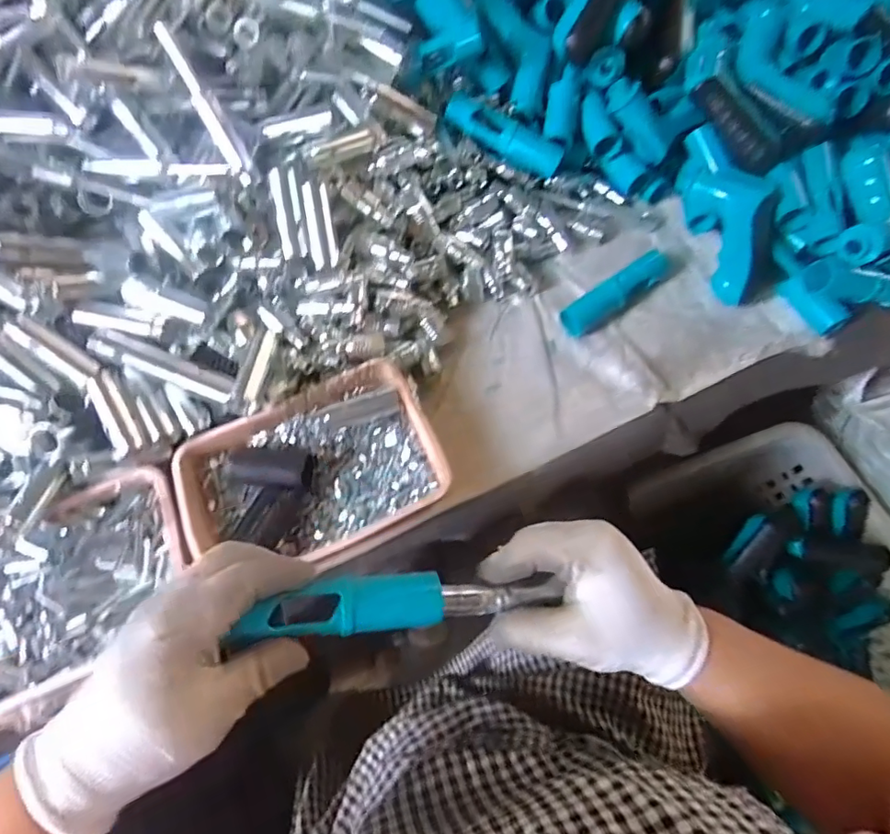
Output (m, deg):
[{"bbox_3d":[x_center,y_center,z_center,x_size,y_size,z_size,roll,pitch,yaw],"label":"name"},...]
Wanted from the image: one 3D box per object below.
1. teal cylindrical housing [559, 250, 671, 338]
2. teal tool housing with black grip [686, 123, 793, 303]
[{"bbox_3d":[0.171,-0.124,0.520,0.137,0.026,0.031,-37,70,-13],"label":"teal cylindrical housing"},{"bbox_3d":[0.280,-0.200,0.528,0.066,0.062,0.183,-7,66,-1],"label":"teal tool housing with black grip"}]

